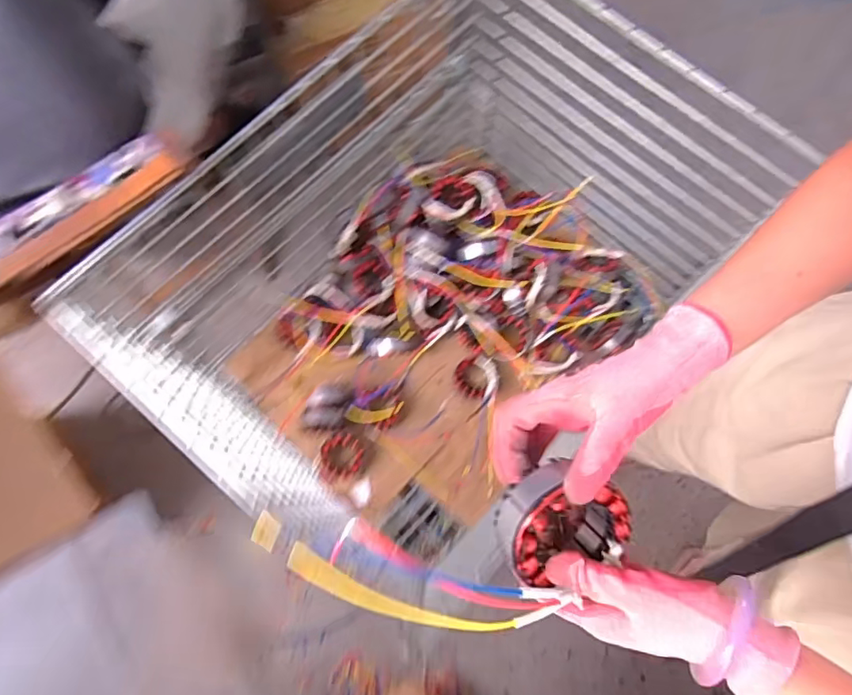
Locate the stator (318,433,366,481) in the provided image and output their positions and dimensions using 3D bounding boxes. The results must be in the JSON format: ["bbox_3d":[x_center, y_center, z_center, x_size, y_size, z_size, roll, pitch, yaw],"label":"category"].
[{"bbox_3d":[-0.164,0.206,1.063,0.094,0.016,0.081,-22,76,-5],"label":"stator"}]

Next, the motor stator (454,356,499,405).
[{"bbox_3d":[0.100,0.059,1.101,0.085,0.024,0.081,0,75,1],"label":"motor stator"}]

